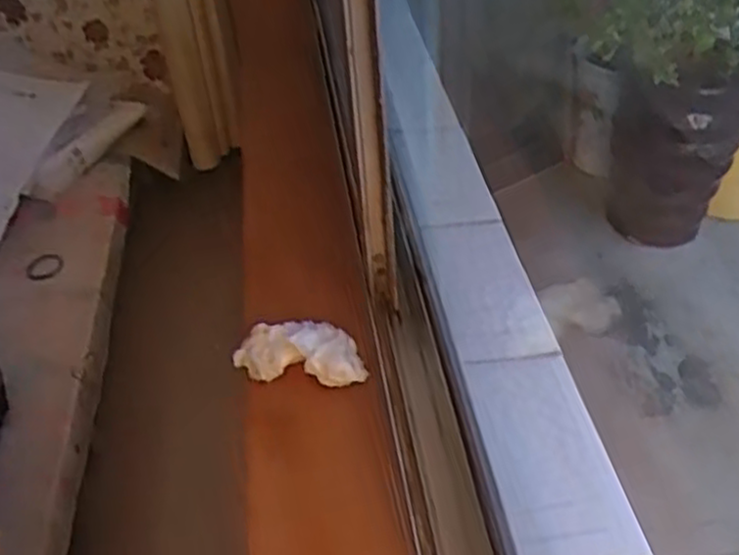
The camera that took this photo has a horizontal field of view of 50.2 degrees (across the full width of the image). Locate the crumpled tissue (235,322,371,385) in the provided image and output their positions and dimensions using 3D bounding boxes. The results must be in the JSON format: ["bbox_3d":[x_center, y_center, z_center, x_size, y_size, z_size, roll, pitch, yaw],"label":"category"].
[{"bbox_3d":[-0.057,0.060,0.668,0.117,0.035,0.059,3,38,23],"label":"crumpled tissue"}]

